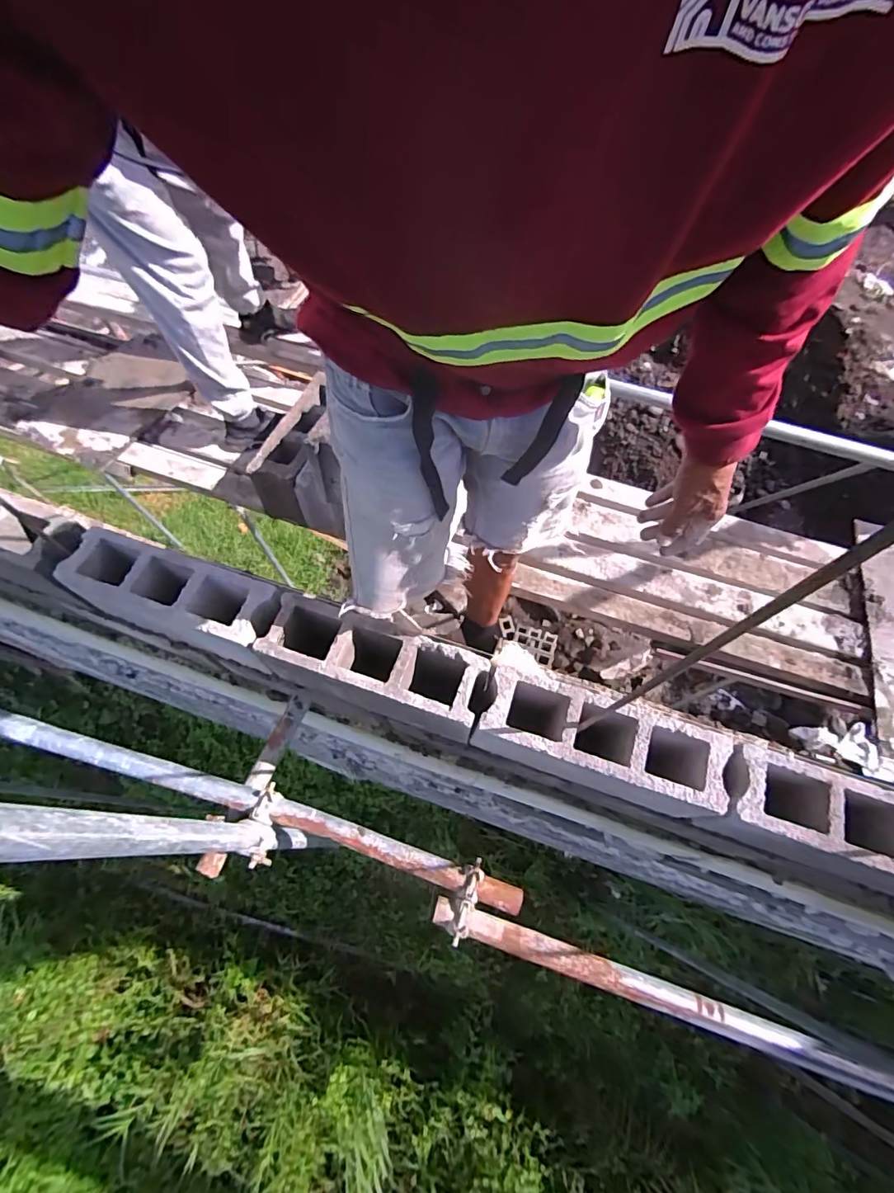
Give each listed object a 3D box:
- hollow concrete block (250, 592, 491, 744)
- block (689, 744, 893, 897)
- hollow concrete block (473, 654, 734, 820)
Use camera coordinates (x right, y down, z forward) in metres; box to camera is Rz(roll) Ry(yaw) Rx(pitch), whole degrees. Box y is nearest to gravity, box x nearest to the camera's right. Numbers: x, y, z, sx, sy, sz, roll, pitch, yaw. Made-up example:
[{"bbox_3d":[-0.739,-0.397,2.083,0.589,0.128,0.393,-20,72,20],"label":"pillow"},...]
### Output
[{"bbox_3d":[-0.136,0.130,0.922,0.410,0.157,0.155,19,67,7],"label":"hollow concrete block"},{"bbox_3d":[0.659,0.389,0.826,0.416,0.174,0.137,17,67,7],"label":"block"},{"bbox_3d":[0.263,0.265,0.884,0.404,0.177,0.133,18,67,7],"label":"hollow concrete block"}]

